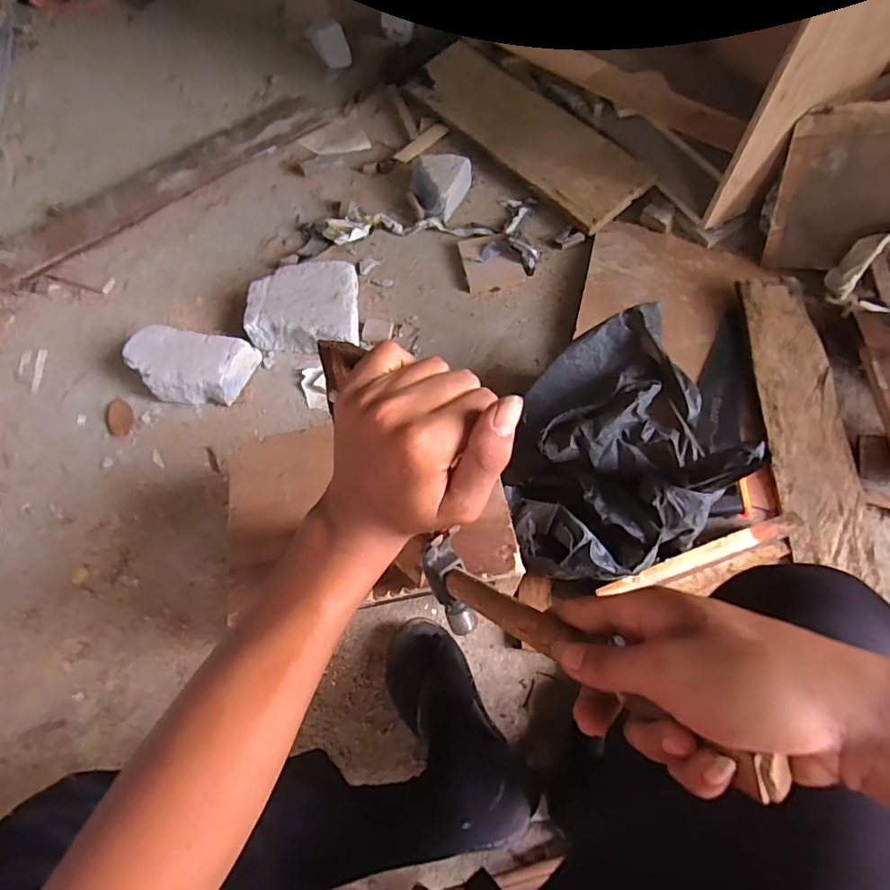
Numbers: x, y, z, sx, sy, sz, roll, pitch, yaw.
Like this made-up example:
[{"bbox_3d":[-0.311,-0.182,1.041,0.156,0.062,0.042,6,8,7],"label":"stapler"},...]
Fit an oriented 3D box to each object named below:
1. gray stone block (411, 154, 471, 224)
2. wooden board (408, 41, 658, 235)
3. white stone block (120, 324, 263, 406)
[{"bbox_3d":[-0.015,-0.550,1.083,0.123,0.063,0.140,8,66,6],"label":"gray stone block"},{"bbox_3d":[0.165,-0.724,1.162,0.181,0.026,0.677,-38,65,-2],"label":"wooden board"},{"bbox_3d":[-0.455,-0.139,0.910,0.220,0.077,0.123,5,65,5],"label":"white stone block"}]

